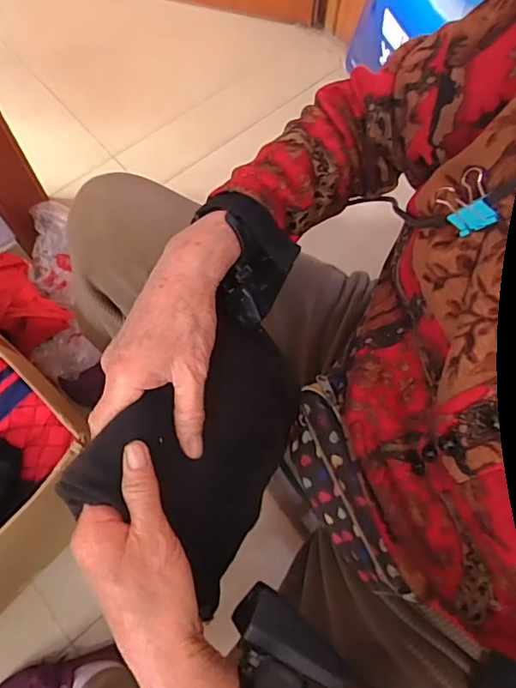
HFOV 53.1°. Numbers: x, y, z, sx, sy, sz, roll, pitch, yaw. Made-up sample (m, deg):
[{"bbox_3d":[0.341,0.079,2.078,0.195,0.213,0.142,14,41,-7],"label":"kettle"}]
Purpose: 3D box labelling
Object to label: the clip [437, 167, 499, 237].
[{"bbox_3d":[0.114,-0.075,0.277,0.018,0.026,0.030,-35,84,-27],"label":"clip"}]

